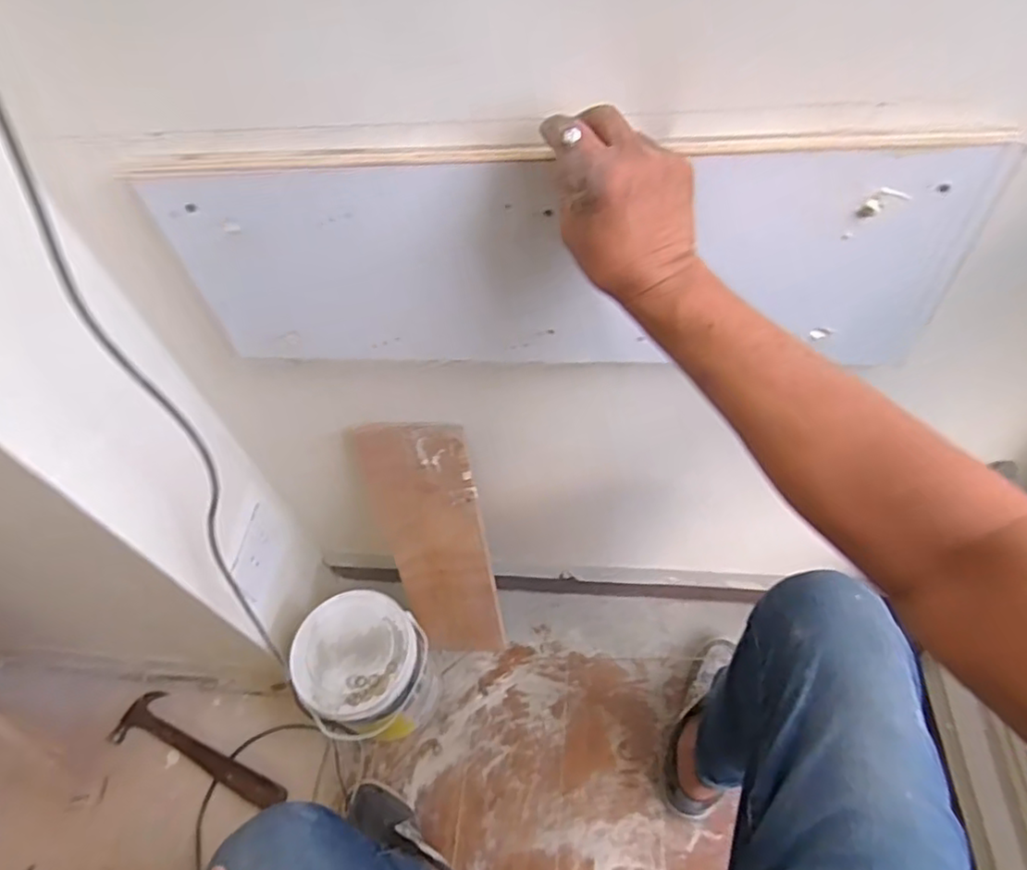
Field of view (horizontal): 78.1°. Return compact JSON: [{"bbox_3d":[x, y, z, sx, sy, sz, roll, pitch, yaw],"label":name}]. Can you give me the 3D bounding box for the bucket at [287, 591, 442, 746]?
[{"bbox_3d":[-0.215,0.356,0.959,0.172,0.216,0.177,-3,54,4],"label":"bucket"}]

